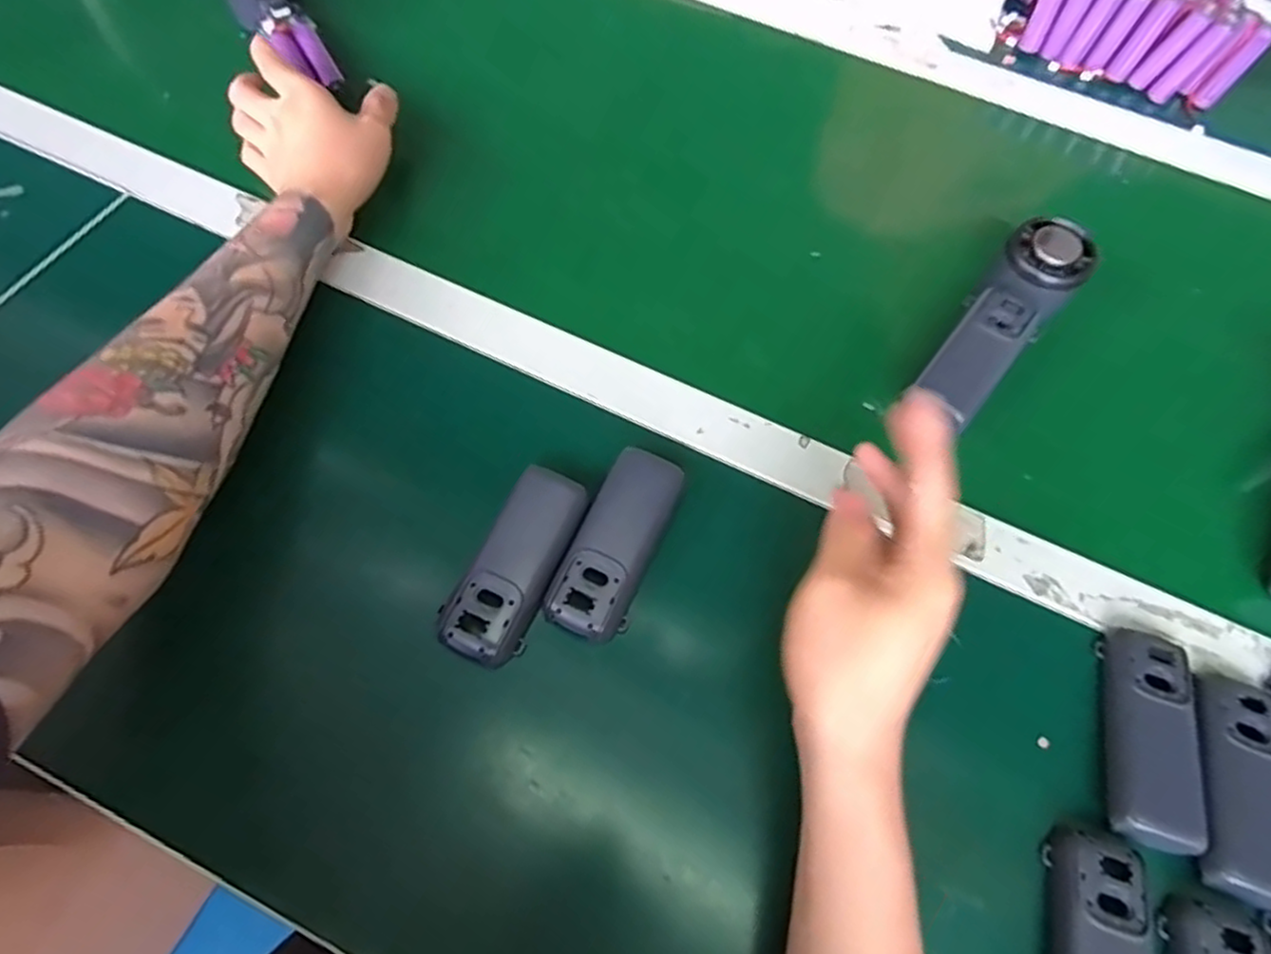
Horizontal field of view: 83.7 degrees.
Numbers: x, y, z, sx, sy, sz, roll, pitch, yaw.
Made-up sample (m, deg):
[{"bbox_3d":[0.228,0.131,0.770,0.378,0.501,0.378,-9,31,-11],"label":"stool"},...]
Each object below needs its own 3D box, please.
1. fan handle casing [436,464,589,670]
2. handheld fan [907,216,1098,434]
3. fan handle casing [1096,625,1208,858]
[{"bbox_3d":[-0.063,0.046,0.378,0.042,0.021,0.106,26,65,9],"label":"fan handle casing"},{"bbox_3d":[0.234,-0.100,0.452,0.051,0.030,0.147,36,80,13],"label":"handheld fan"},{"bbox_3d":[0.260,0.129,0.360,0.039,0.016,0.106,15,63,4],"label":"fan handle casing"}]

